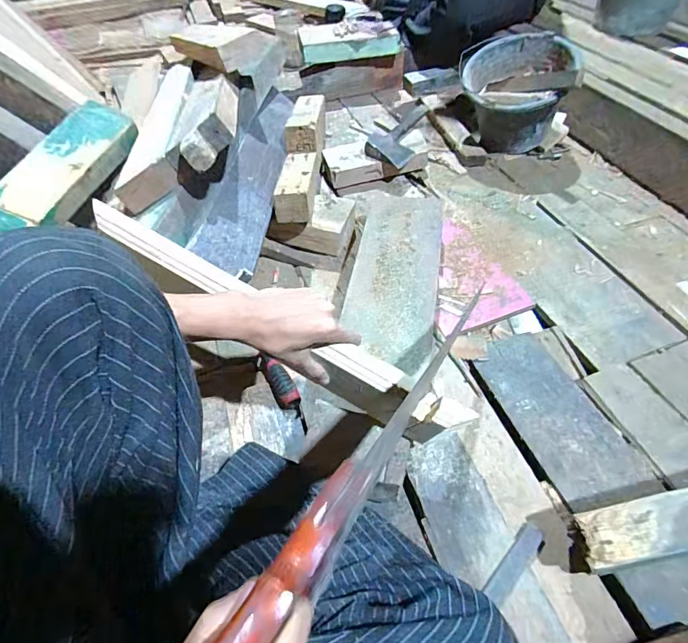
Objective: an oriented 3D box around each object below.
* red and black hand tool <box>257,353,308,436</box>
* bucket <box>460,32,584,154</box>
[{"bbox_3d":[-0.098,0.104,0.689,0.037,0.033,0.155,-28,54,-16],"label":"red and black hand tool"},{"bbox_3d":[0.394,-0.512,1.024,0.237,0.217,0.212,7,52,11],"label":"bucket"}]

